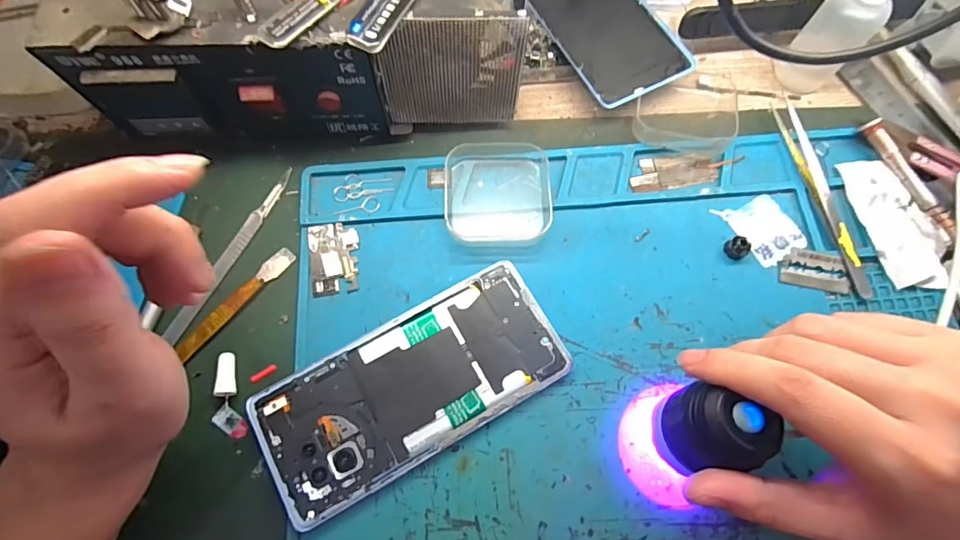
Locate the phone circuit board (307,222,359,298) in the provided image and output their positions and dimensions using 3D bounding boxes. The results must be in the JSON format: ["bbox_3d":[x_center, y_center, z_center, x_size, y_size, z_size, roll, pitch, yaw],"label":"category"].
[{"bbox_3d":[-0.087,-0.007,0.281,0.029,0.004,0.044,-9,73,-3],"label":"phone circuit board"}]

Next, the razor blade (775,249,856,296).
[{"bbox_3d":[0.199,0.000,0.280,0.039,0.004,0.023,10,87,6],"label":"razor blade"}]

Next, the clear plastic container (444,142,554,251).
[{"bbox_3d":[0.011,-0.046,0.288,0.065,0.015,0.063,-2,73,-1],"label":"clear plastic container"}]

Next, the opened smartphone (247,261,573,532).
[{"bbox_3d":[-0.036,0.062,0.256,0.161,0.012,0.073,-28,75,-9],"label":"opened smartphone"}]

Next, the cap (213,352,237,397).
[{"bbox_3d":[-0.139,0.057,0.260,0.010,0.007,0.024,-6,73,-2],"label":"cap"}]

